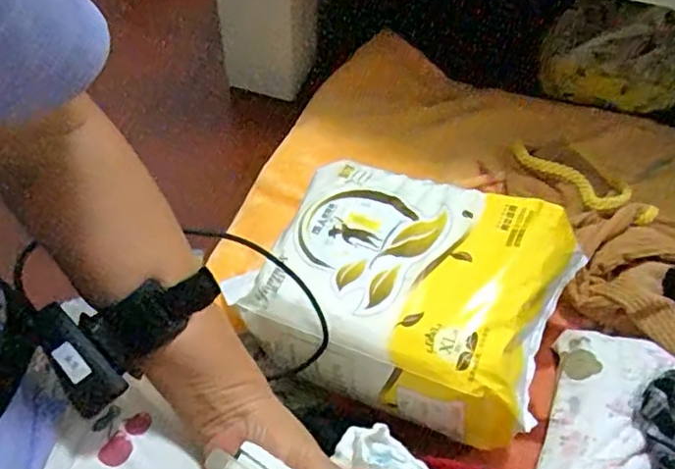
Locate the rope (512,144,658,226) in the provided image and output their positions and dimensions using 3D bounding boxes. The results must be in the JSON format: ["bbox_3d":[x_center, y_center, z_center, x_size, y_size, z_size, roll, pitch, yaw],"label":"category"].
[{"bbox_3d":[0.316,-0.065,0.809,0.196,0.031,0.050,30,58,18],"label":"rope"}]

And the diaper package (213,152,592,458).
[{"bbox_3d":[0.073,0.058,0.630,0.286,0.142,0.227,22,56,13],"label":"diaper package"}]

